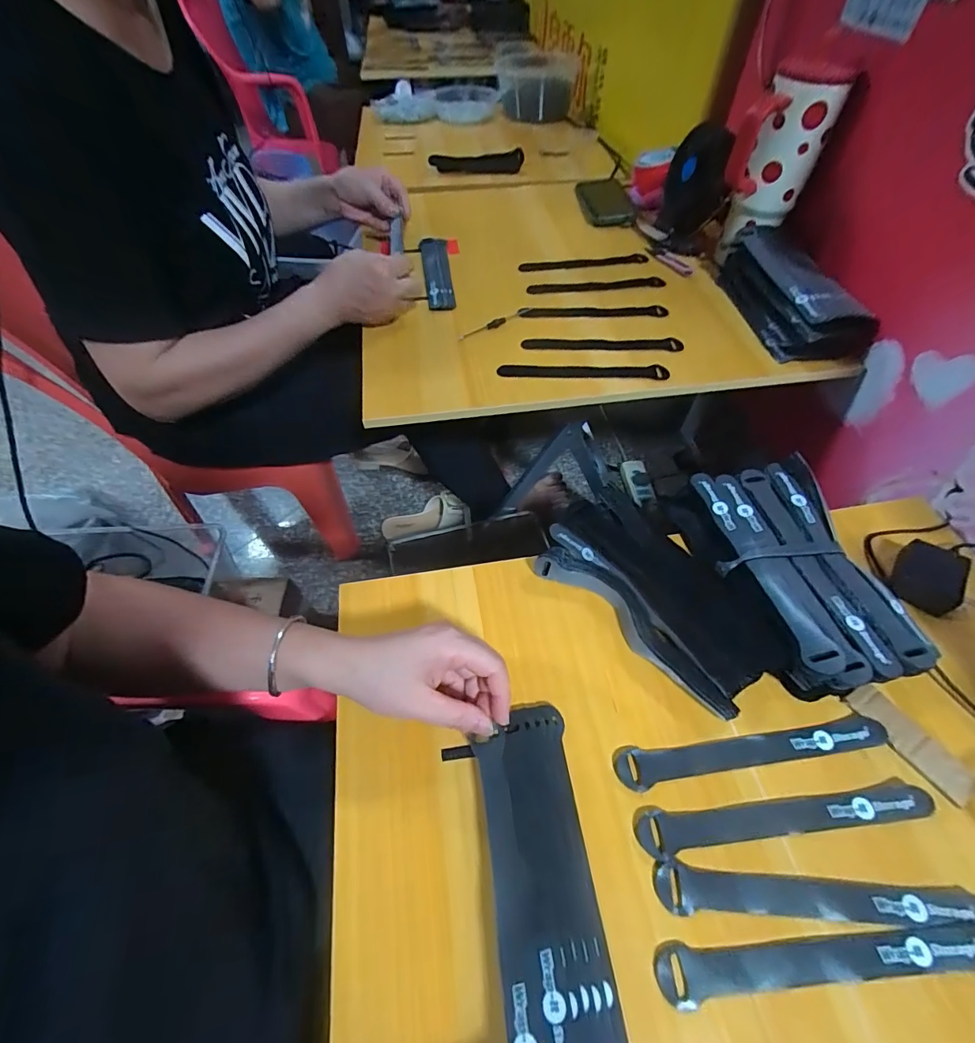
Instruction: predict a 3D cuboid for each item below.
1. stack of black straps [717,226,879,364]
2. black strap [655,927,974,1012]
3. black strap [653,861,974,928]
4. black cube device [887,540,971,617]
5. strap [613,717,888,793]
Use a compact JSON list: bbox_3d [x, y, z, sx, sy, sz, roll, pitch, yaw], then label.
[{"bbox_3d":[0.402,-0.321,0.626,0.100,0.057,0.270,-6,55,-3],"label":"stack of black straps"},{"bbox_3d":[0.198,0.255,0.265,0.198,0.007,0.024,-2,54,-4],"label":"black strap"},{"bbox_3d":[0.207,0.236,0.284,0.200,0.005,0.023,5,54,1],"label":"black strap"},{"bbox_3d":[0.404,0.048,0.416,0.038,0.030,0.060,28,60,20],"label":"black cube device"},{"bbox_3d":[0.193,0.166,0.334,0.201,0.005,0.025,-6,54,-7],"label":"strap"}]

